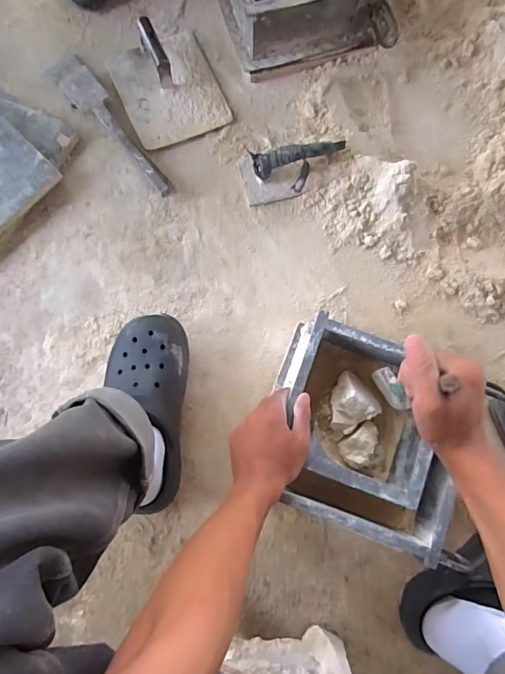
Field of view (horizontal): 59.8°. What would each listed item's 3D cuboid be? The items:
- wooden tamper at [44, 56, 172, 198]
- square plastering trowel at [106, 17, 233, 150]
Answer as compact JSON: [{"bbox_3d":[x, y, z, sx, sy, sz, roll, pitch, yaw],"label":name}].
[{"bbox_3d":[-0.230,-0.360,0.738,0.062,0.023,0.306,-42,82,-8],"label":"wooden tamper"},{"bbox_3d":[-0.147,-0.443,0.756,0.169,0.053,0.207,-23,80,-5],"label":"square plastering trowel"}]

